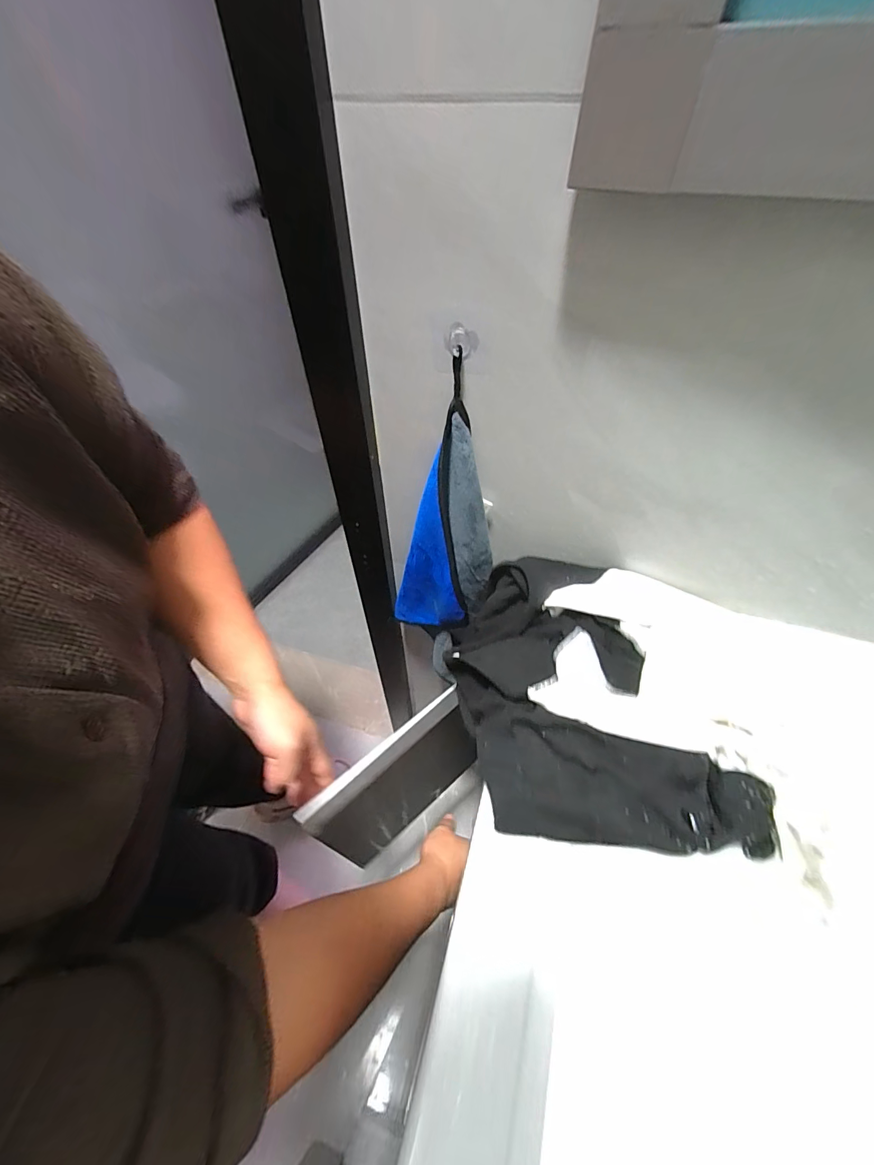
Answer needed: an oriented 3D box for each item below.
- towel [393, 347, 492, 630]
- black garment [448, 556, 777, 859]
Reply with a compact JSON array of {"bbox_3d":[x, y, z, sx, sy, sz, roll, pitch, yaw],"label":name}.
[{"bbox_3d":[0.005,-0.052,0.450,0.114,0.311,0.048,20,53,15],"label":"towel"},{"bbox_3d":[0.131,0.096,0.383,0.217,0.093,0.287,-8,51,-7],"label":"black garment"}]

